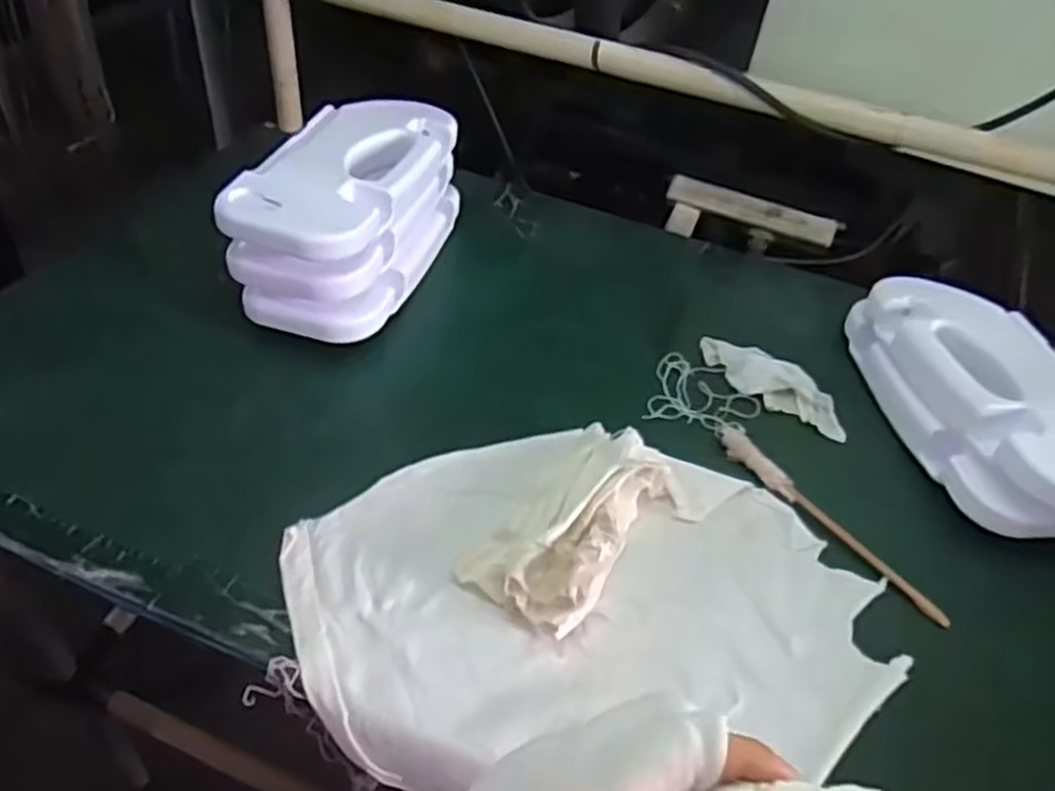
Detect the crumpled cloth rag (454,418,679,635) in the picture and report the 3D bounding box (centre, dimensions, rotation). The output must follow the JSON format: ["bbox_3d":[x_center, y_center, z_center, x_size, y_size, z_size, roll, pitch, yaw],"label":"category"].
[{"bbox_3d":[0.037,0.084,0.553,0.089,0.031,0.169,32,49,22],"label":"crumpled cloth rag"}]

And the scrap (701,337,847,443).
[{"bbox_3d":[0.217,-0.012,0.697,0.146,0.011,0.052,36,51,26],"label":"scrap"}]

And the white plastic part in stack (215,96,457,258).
[{"bbox_3d":[-0.155,-0.202,0.693,0.114,0.035,0.245,16,45,8],"label":"white plastic part in stack"}]

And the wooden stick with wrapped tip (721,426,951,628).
[{"bbox_3d":[0.221,0.092,0.591,0.021,0.012,0.207,-23,52,-28],"label":"wooden stick with wrapped tip"}]

